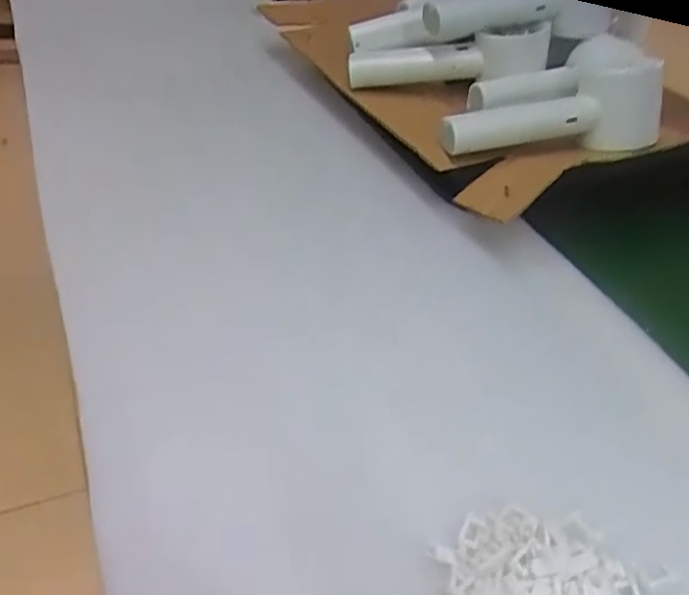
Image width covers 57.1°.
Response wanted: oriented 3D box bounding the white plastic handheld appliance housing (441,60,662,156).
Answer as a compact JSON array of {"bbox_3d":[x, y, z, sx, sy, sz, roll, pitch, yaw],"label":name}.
[{"bbox_3d":[0.156,-0.137,0.465,0.158,0.060,0.058,-12,46,-19],"label":"white plastic handheld appliance housing"}]

